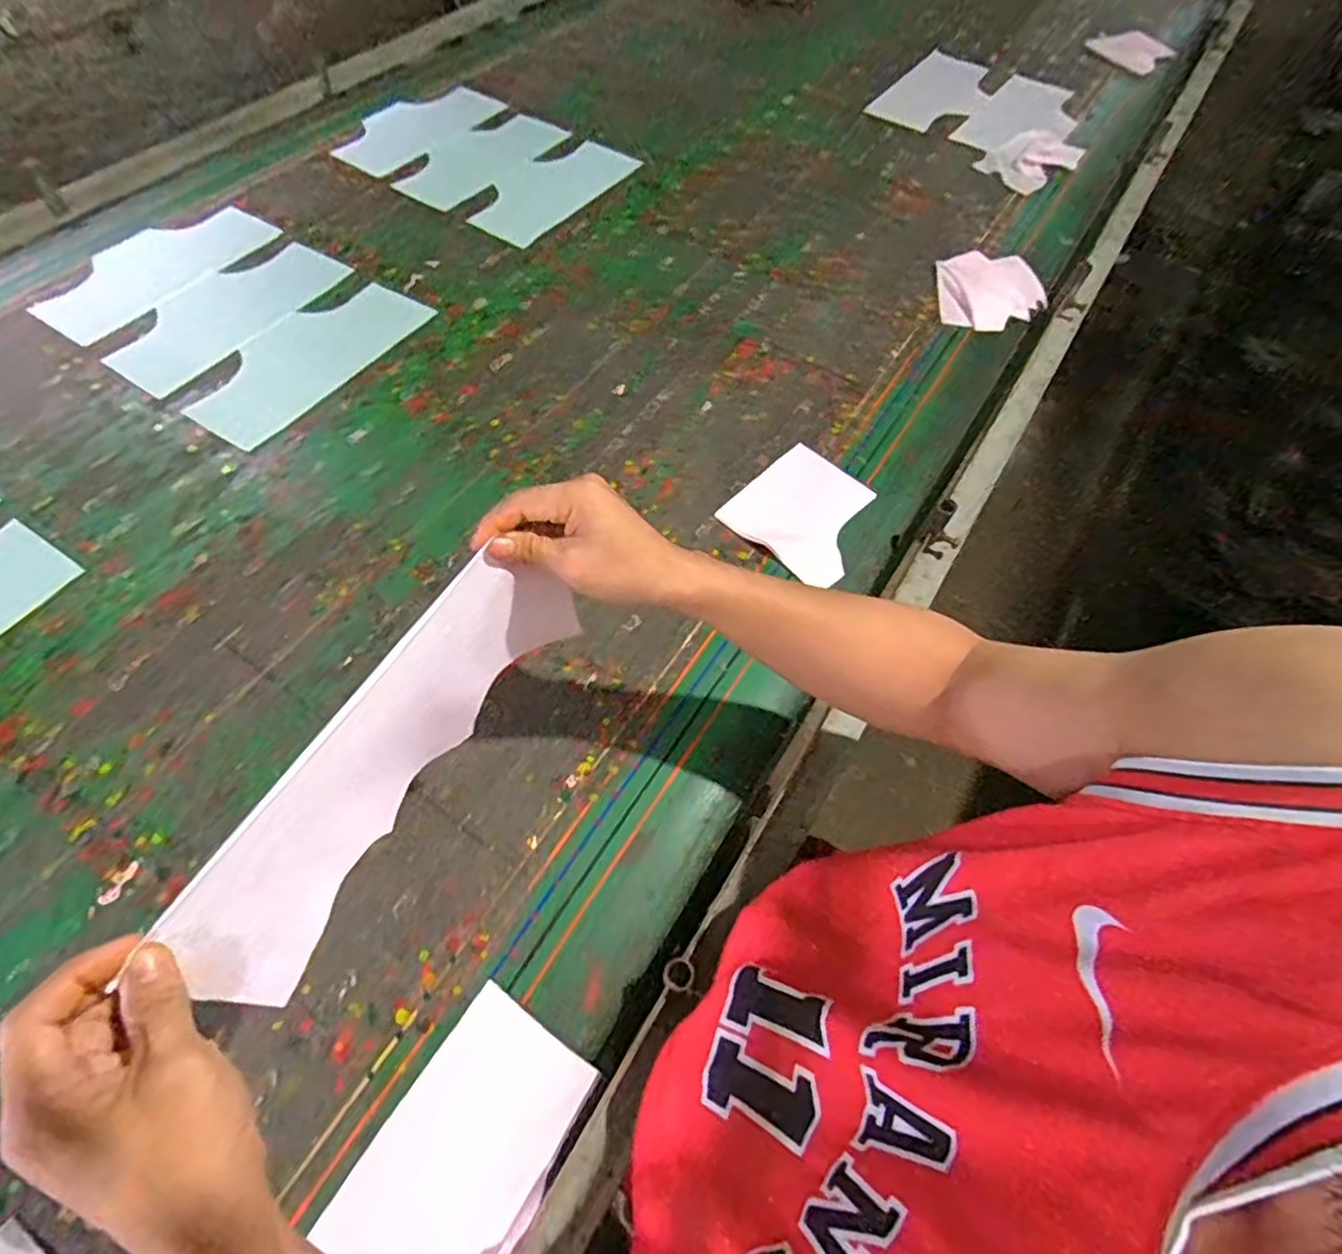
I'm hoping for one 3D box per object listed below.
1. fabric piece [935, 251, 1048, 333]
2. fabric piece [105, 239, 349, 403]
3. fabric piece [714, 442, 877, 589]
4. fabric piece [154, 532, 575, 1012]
[{"bbox_3d":[0.455,-0.484,0.959,0.174,0.052,0.116,-7,61,-7],"label":"fabric piece"},{"bbox_3d":[-0.580,-0.414,0.879,0.152,0.008,0.299,29,62,15],"label":"fabric piece"},{"bbox_3d":[0.153,-0.128,0.747,0.138,0.024,0.145,38,66,16],"label":"fabric piece"},{"bbox_3d":[-0.166,0.071,0.418,0.051,0.102,0.293,25,59,14],"label":"fabric piece"}]

